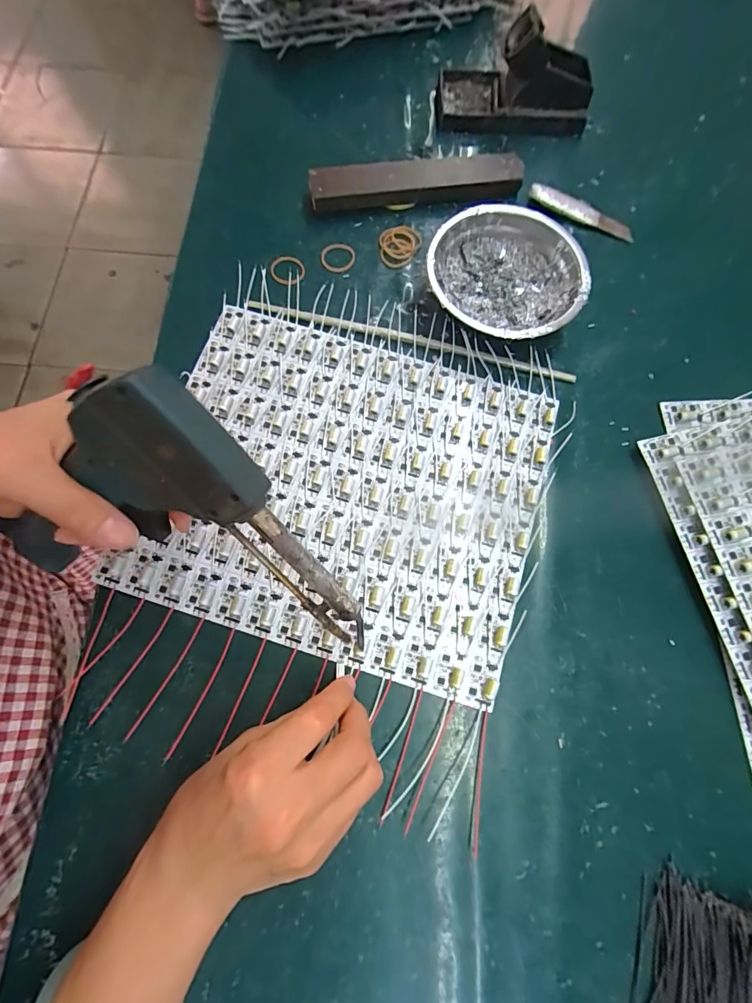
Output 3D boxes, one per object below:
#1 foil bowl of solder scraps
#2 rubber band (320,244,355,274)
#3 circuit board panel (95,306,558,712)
[{"bbox_3d":[0.105,-0.179,0.345,0.123,0.041,0.117,0,75,-2],"label":"foil bowl of solder scraps"},{"bbox_3d":[-0.034,-0.220,0.374,0.031,0.004,0.031,0,75,-2],"label":"rubber band"},{"bbox_3d":[-0.022,-0.010,0.313,0.280,0.010,0.241,16,75,3],"label":"circuit board panel"}]

